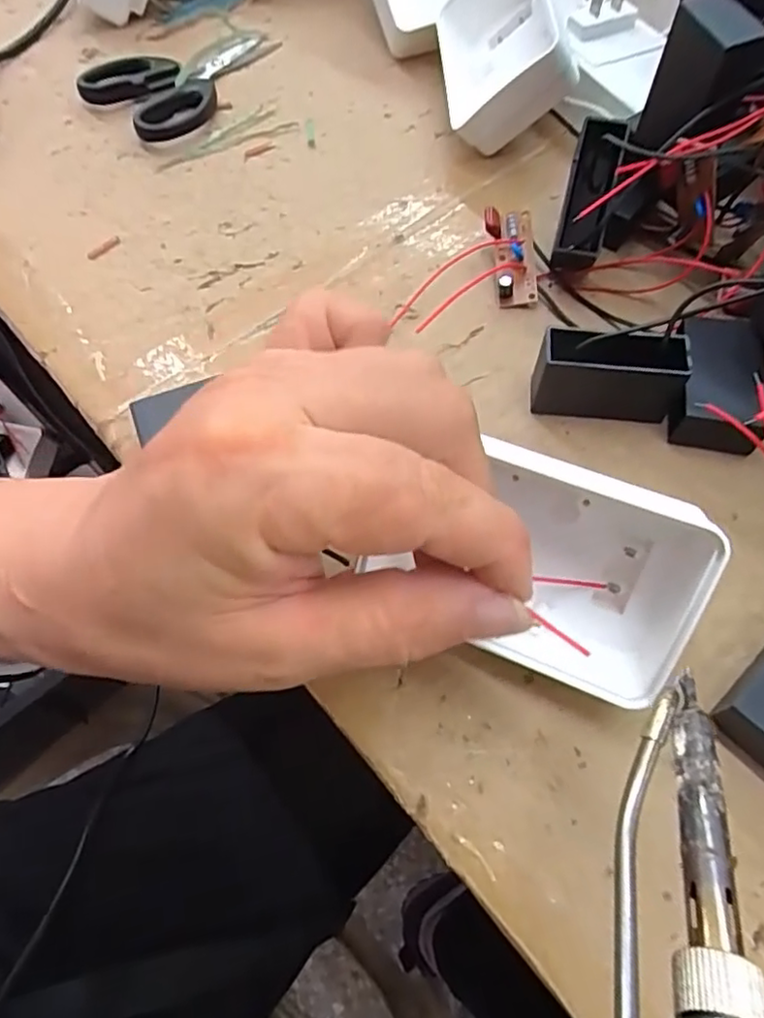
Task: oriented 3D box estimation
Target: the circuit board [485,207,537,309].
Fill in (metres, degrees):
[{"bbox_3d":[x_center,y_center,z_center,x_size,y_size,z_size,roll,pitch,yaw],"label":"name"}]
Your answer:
[{"bbox_3d":[0.054,-0.106,0.259,0.019,0.009,0.044,-3,75,0],"label":"circuit board"}]

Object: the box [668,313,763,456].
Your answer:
[{"bbox_3d":[0.122,-0.046,0.228,0.030,0.017,0.049,15,64,9],"label":"box"}]

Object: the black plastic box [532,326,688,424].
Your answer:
[{"bbox_3d":[0.079,-0.046,0.221,0.050,0.032,0.016,5,63,4],"label":"black plastic box"}]

